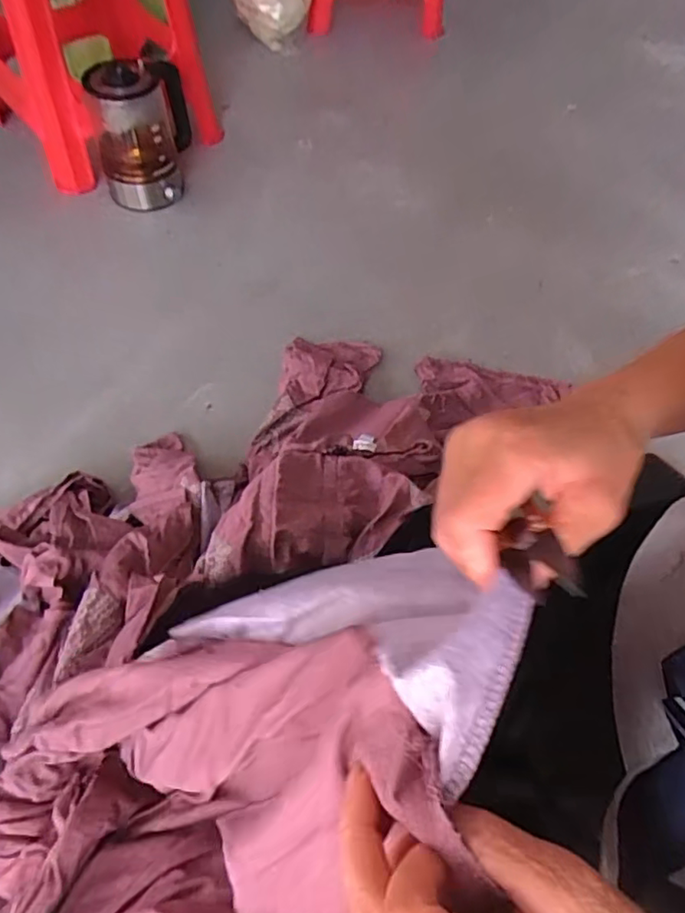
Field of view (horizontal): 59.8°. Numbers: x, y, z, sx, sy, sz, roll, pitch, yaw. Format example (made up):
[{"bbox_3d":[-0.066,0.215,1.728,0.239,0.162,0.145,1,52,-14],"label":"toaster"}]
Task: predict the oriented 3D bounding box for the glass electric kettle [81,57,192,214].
[{"bbox_3d":[-0.332,-0.542,0.996,0.153,0.194,0.131,-11,58,-10],"label":"glass electric kettle"}]

